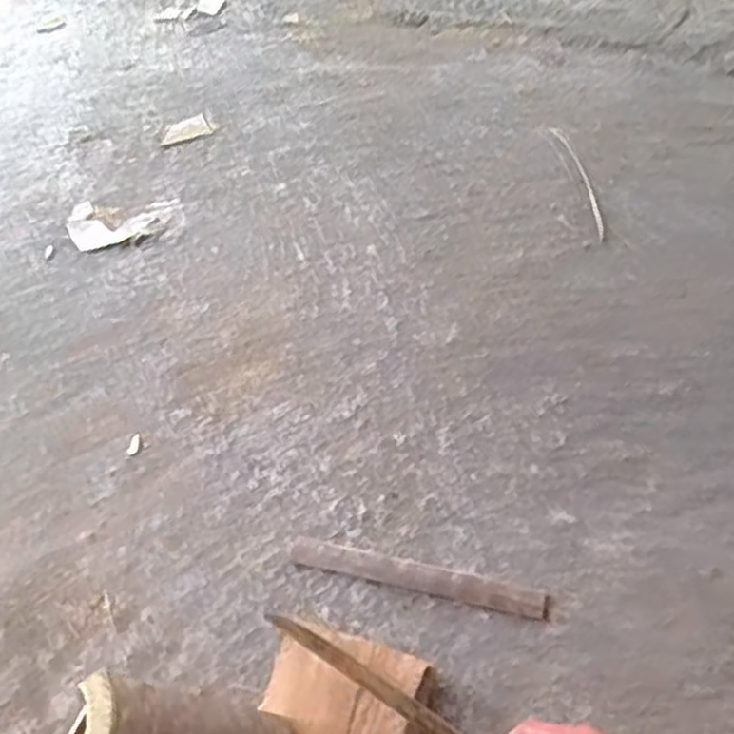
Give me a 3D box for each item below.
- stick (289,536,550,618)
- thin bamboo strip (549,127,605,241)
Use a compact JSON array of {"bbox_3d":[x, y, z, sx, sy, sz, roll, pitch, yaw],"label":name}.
[{"bbox_3d":[0.042,0.185,0.675,0.228,0.011,0.026,11,62,10],"label":"stick"},{"bbox_3d":[0.245,-0.215,0.872,0.020,0.005,0.168,-11,60,-2],"label":"thin bamboo strip"}]

